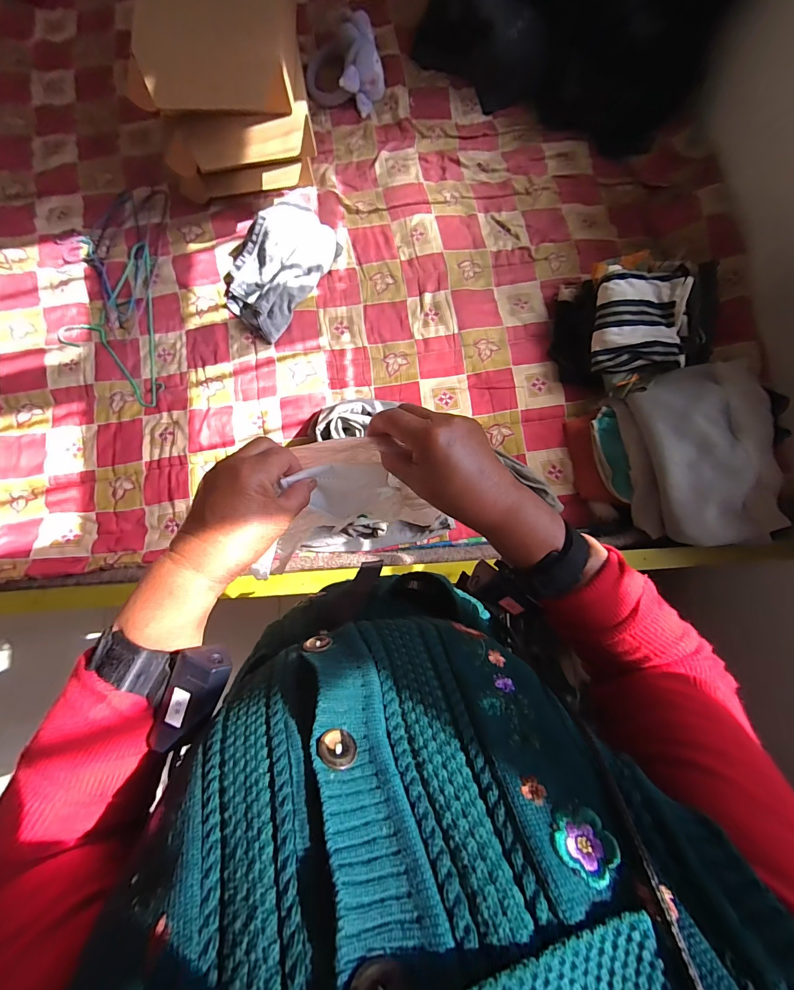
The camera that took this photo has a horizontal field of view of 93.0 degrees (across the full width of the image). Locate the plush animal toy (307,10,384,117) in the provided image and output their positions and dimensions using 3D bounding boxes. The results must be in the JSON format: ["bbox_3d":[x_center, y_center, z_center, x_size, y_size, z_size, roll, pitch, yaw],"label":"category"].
[{"bbox_3d":[-0.127,-1.015,0.886,0.182,0.090,0.186,-7,84,-1],"label":"plush animal toy"}]

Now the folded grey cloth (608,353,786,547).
[{"bbox_3d":[0.548,-0.076,0.691,0.194,0.123,0.326,-5,84,-1],"label":"folded grey cloth"}]

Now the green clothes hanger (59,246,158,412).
[{"bbox_3d":[-0.658,-0.383,0.856,0.204,0.015,0.390,-6,84,-1],"label":"green clothes hanger"}]

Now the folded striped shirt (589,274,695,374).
[{"bbox_3d":[0.470,-0.335,0.733,0.146,0.066,0.181,4,84,0],"label":"folded striped shirt"}]

